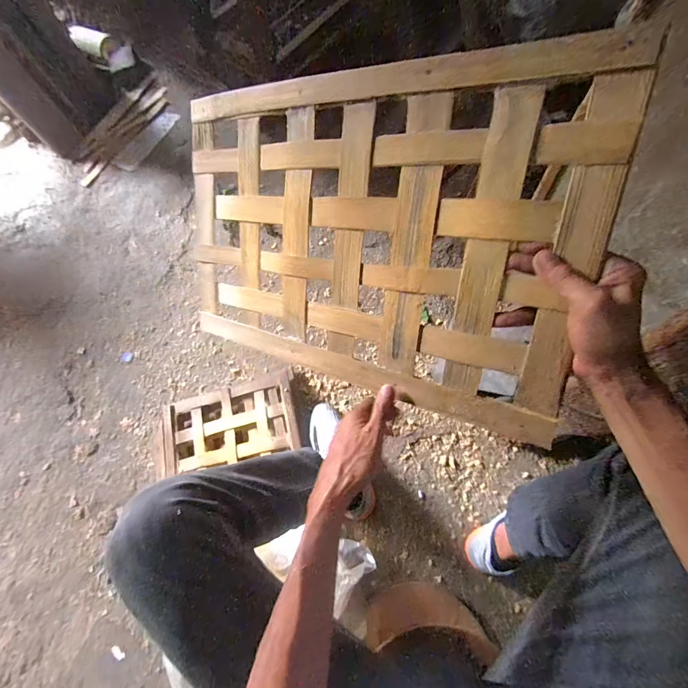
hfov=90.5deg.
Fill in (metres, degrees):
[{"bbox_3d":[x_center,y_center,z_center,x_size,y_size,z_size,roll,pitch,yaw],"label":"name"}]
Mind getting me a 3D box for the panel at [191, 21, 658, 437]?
[{"bbox_3d":[-0.004,-0.126,0.416,0.526,0.011,0.350,16,110,28],"label":"panel"}]

